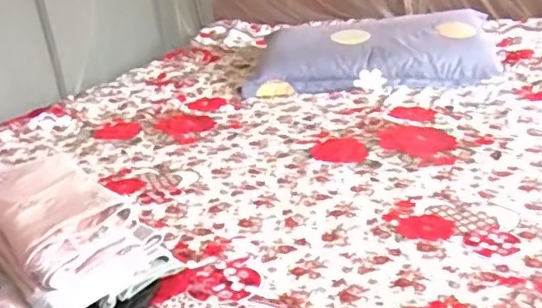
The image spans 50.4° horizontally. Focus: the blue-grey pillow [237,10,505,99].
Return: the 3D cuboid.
[{"bbox_3d":[0.286,-0.292,1.614,0.681,0.137,0.331,-4,23,6],"label":"blue-grey pillow"}]

